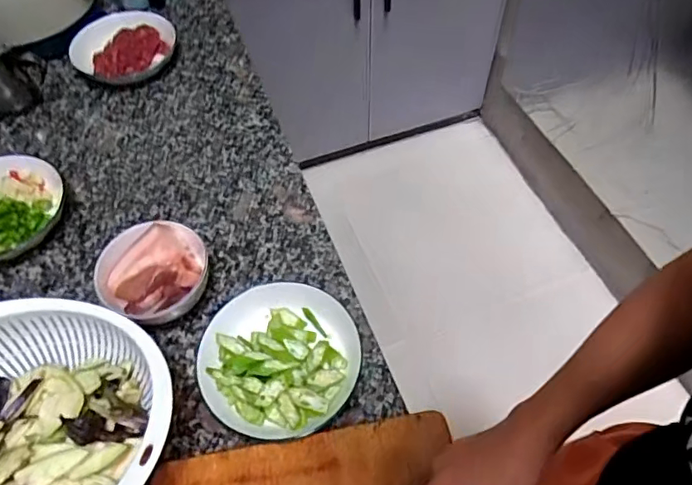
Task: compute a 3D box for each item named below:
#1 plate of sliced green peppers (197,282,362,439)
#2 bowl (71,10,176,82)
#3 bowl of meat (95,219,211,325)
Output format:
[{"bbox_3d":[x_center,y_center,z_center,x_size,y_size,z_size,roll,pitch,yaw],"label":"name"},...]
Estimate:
[{"bbox_3d":[-0.074,0.124,0.571,0.168,0.038,0.165,-1,56,2],"label":"plate of sliced green peppers"},{"bbox_3d":[-0.378,-0.330,0.891,0.153,0.046,0.156,-1,56,2],"label":"bowl"},{"bbox_3d":[-0.226,0.039,0.613,0.122,0.076,0.113,-1,56,2],"label":"bowl of meat"}]

